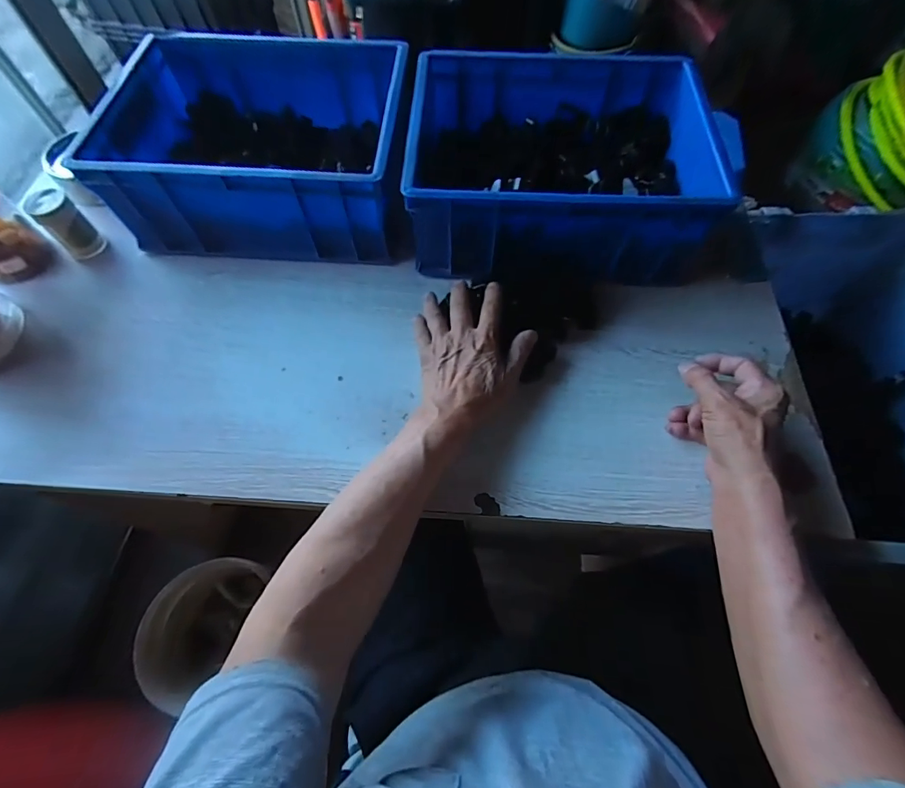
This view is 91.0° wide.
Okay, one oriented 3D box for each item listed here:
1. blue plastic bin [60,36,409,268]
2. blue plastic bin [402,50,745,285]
[{"bbox_3d":[-0.236,-0.312,0.575,0.335,0.137,0.263,2,63,0],"label":"blue plastic bin"},{"bbox_3d":[0.127,-0.273,0.548,0.348,0.138,0.275,1,63,0],"label":"blue plastic bin"}]

